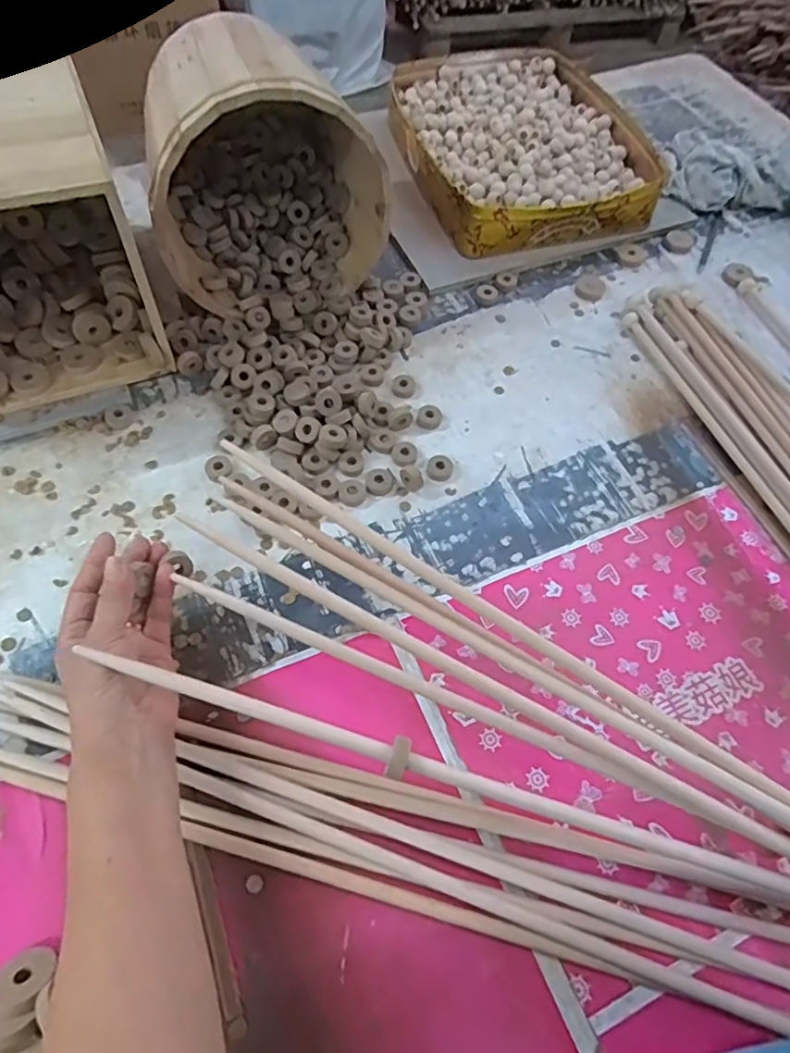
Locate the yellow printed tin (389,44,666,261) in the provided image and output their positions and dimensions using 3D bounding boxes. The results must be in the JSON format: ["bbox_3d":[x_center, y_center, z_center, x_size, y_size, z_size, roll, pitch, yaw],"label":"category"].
[{"bbox_3d":[0.165,-0.523,0.821,0.300,0.075,0.379,-13,62,-12],"label":"yellow printed tin"}]

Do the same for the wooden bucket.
[{"bbox_3d":[-0.128,-0.377,0.624,0.224,0.218,0.220,-6,61,-8],"label":"wooden bucket"}]

